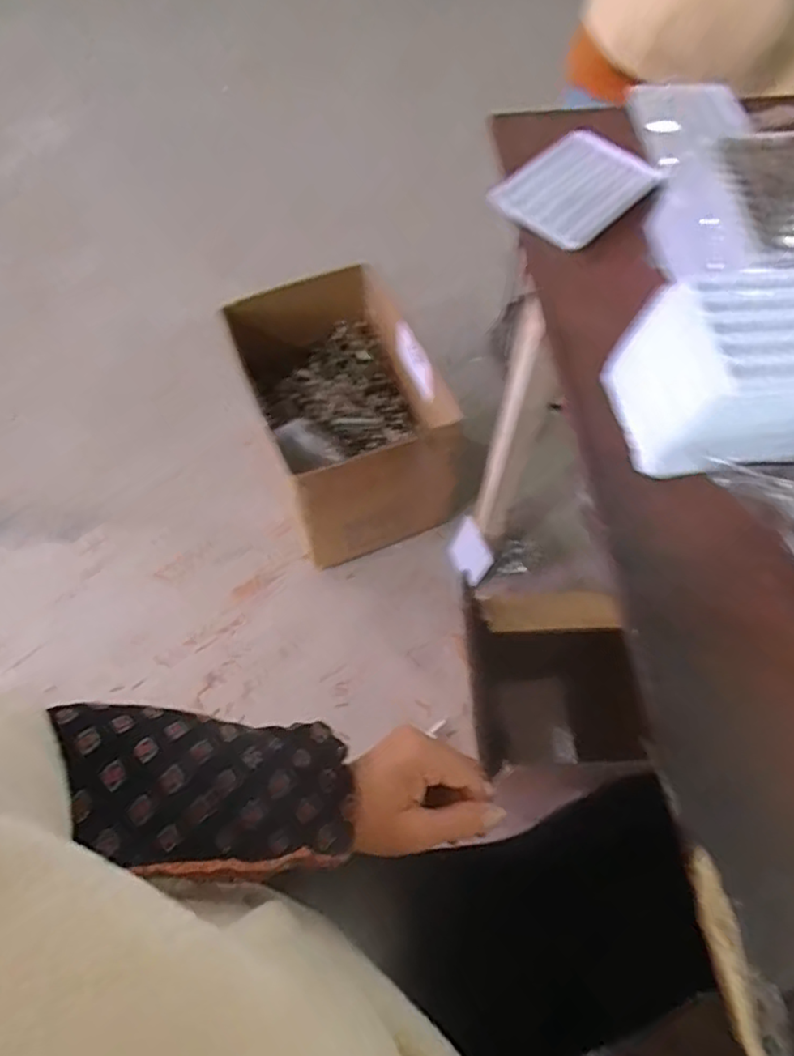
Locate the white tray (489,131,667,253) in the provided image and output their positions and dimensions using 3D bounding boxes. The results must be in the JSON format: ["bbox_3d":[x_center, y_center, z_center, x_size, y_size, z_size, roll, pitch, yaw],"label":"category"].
[{"bbox_3d":[0.160,-0.303,0.577,0.130,0.014,0.099,-41,69,-18],"label":"white tray"}]

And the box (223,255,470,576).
[{"bbox_3d":[-0.082,-0.206,1.176,0.306,0.290,0.407,-22,65,-10],"label":"box"}]

